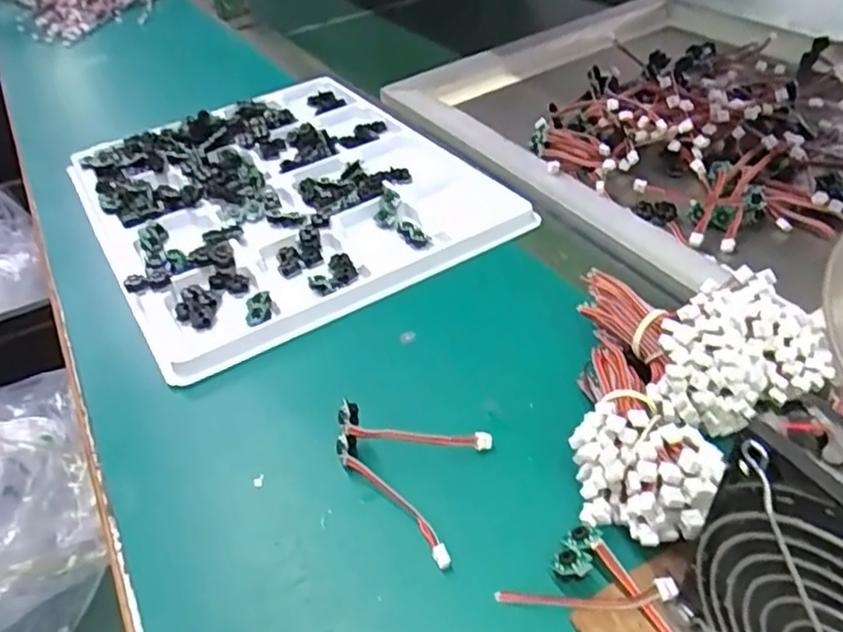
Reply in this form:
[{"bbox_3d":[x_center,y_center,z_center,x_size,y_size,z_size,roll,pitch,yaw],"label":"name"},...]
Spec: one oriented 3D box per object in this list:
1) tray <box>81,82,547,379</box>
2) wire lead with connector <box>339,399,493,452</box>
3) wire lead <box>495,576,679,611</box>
[{"bbox_3d":[-0.123,-0.115,0.550,0.286,0.023,0.344,-26,44,-21],"label":"tray"},{"bbox_3d":[-0.003,0.059,0.336,0.079,0.010,0.015,10,41,-5],"label":"wire lead with connector"},{"bbox_3d":[0.069,0.117,0.272,0.073,0.007,0.012,-4,41,4],"label":"wire lead"}]

